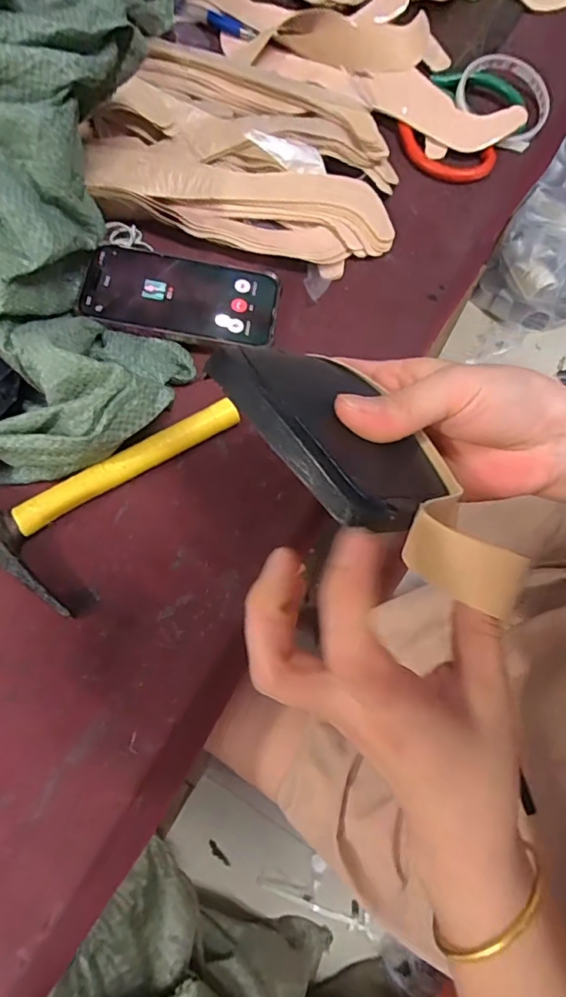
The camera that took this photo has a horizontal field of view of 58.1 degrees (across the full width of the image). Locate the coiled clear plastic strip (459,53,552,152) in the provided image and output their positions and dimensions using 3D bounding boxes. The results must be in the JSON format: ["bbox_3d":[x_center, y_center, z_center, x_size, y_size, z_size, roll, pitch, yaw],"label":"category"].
[{"bbox_3d":[0.199,-0.360,0.456,0.082,0.021,0.081,33,77,10],"label":"coiled clear plastic strip"}]

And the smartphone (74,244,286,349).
[{"bbox_3d":[-0.077,-0.158,0.395,0.145,0.007,0.070,6,70,-6],"label":"smartphone"}]

